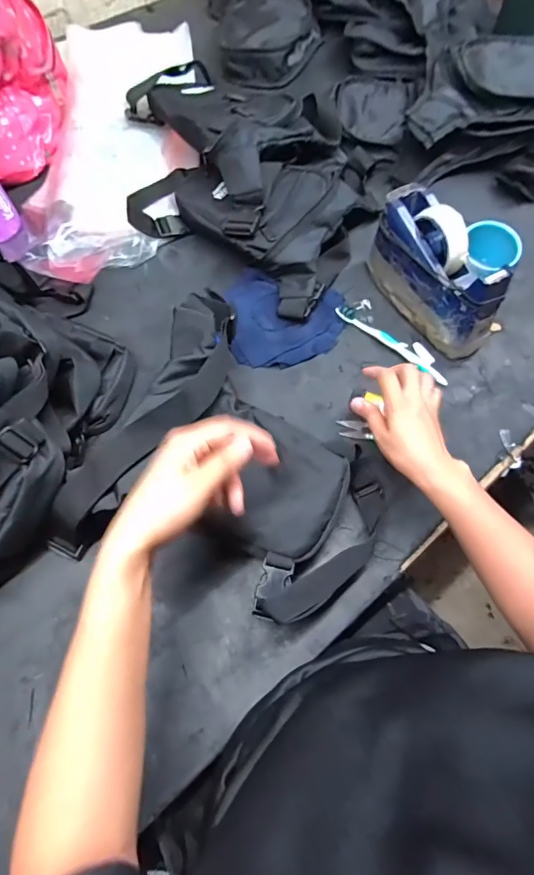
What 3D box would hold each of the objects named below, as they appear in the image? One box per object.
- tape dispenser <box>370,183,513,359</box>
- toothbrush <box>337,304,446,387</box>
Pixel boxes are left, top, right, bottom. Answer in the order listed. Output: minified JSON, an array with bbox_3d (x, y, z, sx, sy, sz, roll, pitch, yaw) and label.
[{"bbox_3d":[0.218,-0.216,0.555,0.069,0.121,0.207,-29,69,-12],"label":"tape dispenser"},{"bbox_3d":[0.167,-0.126,0.574,0.177,0.015,0.021,42,72,17],"label":"toothbrush"}]

